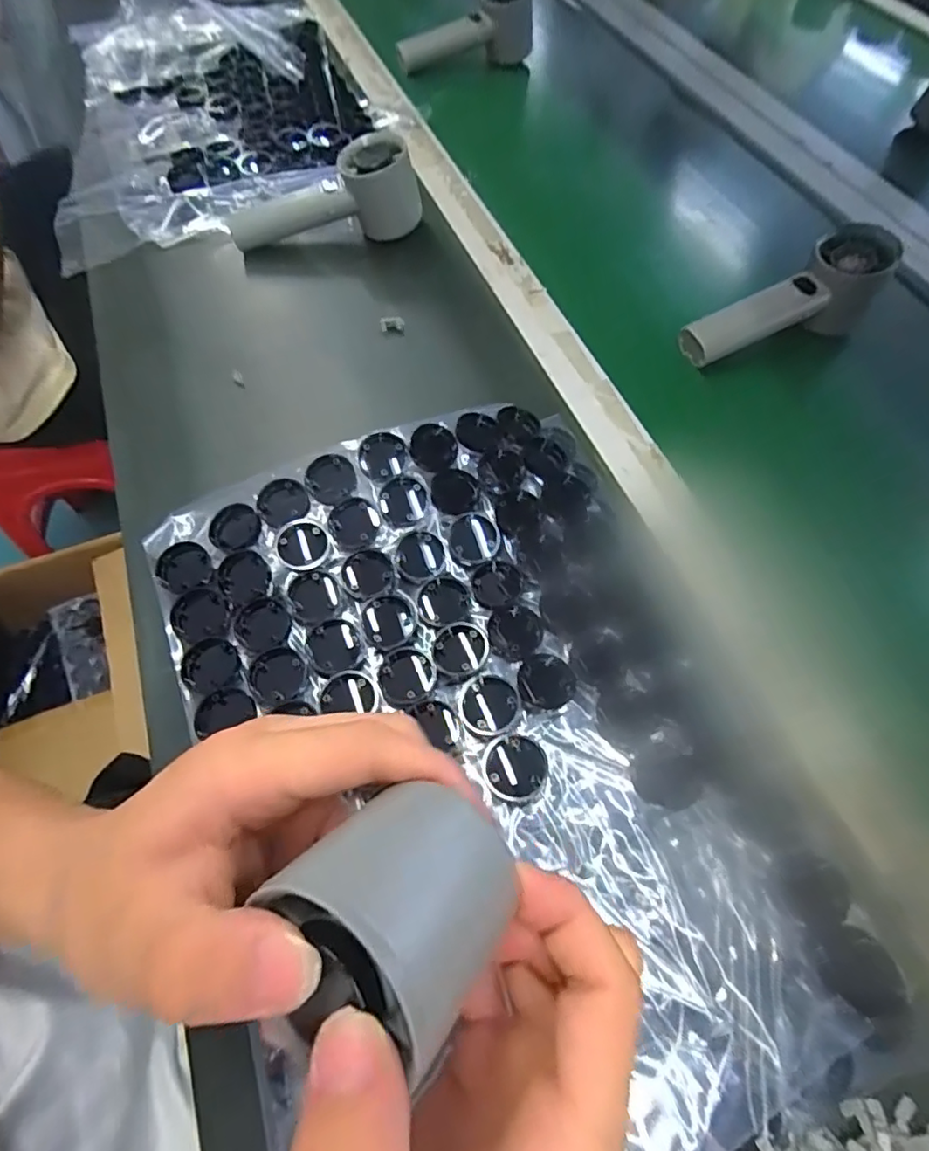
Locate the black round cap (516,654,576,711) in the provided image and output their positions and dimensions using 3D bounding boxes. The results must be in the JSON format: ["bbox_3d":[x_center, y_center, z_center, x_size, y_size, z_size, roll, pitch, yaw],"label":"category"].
[{"bbox_3d":[0.042,0.053,0.295,0.028,0.007,0.030,1,61,-1],"label":"black round cap"}]

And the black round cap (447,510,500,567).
[{"bbox_3d":[0.005,-0.023,0.335,0.029,0.007,0.029,-3,61,-3],"label":"black round cap"}]

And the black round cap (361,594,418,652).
[{"bbox_3d":[-0.042,0.027,0.321,0.030,0.012,0.029,1,61,-1],"label":"black round cap"}]

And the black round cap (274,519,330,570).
[{"bbox_3d":[-0.092,-0.016,0.329,0.030,0.009,0.030,-1,75,2],"label":"black round cap"}]

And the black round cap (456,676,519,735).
[{"bbox_3d":[0.013,0.065,0.288,0.030,0.004,0.030,1,61,-1],"label":"black round cap"}]

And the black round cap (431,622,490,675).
[{"bbox_3d":[-0.002,0.039,0.306,0.029,0.007,0.029,1,61,-1],"label":"black round cap"}]

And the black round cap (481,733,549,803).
[{"bbox_3d":[0.024,0.091,0.273,0.030,0.004,0.029,1,61,-1],"label":"black round cap"}]

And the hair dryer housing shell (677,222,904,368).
[{"bbox_3d":[0.235,-0.206,0.432,0.159,0.061,0.046,-17,63,-10],"label":"hair dryer housing shell"}]

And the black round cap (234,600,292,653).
[{"bbox_3d":[-0.110,0.028,0.315,0.032,0.005,0.029,40,68,18],"label":"black round cap"}]

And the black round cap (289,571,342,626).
[{"bbox_3d":[-0.083,0.013,0.320,0.027,0.010,0.029,1,61,-1],"label":"black round cap"}]

